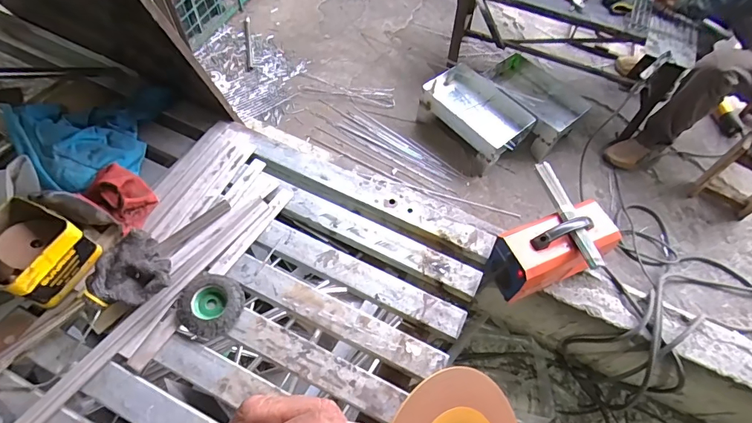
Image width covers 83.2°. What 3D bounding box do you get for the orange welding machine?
[{"bbox_3d":[0.480,0.108,1.166,0.288,0.203,0.159,-22,64,-15],"label":"orange welding machine"}]

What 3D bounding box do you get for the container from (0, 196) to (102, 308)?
[{"bbox_3d":[-0.510,0.063,0.628,0.128,0.094,0.112,22,61,9],"label":"container"}]

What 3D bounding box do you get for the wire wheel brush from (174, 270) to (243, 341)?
[{"bbox_3d":[-0.254,0.142,0.649,0.096,0.019,0.092,2,60,-3],"label":"wire wheel brush"}]

